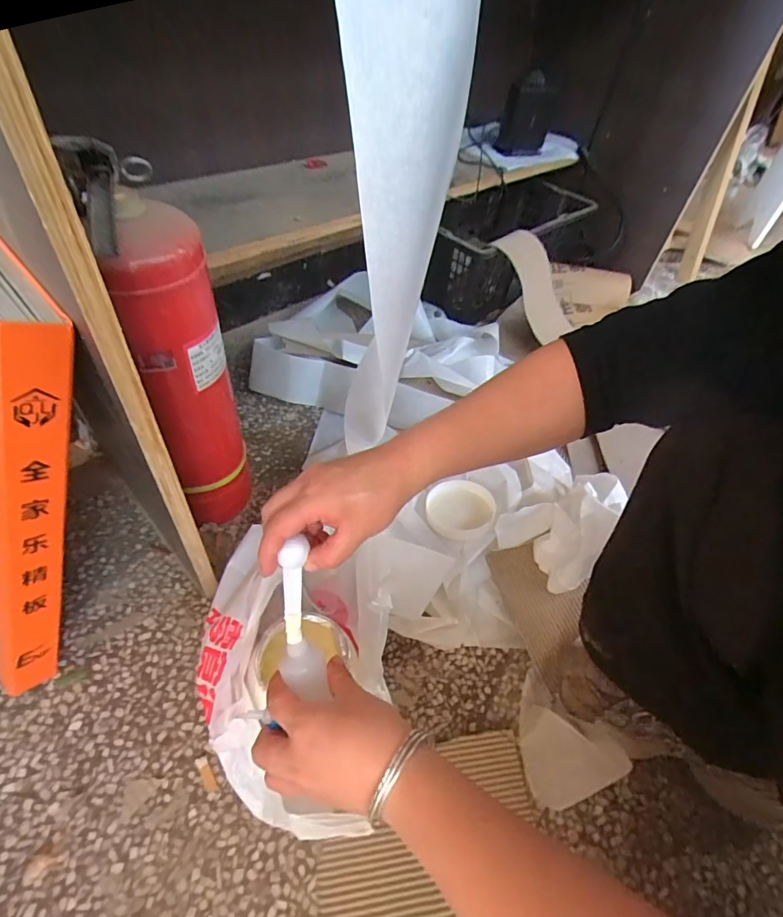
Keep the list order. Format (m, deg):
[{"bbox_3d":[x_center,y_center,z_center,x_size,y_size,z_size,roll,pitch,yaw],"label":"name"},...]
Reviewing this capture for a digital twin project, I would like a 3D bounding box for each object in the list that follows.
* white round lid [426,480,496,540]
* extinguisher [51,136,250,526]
[{"bbox_3d":[0.097,0.069,0.638,0.092,0.023,0.087,3,49,-4],"label":"white round lid"},{"bbox_3d":[-0.222,-0.073,0.519,0.098,0.448,0.100,-12,52,-16],"label":"extinguisher"}]

